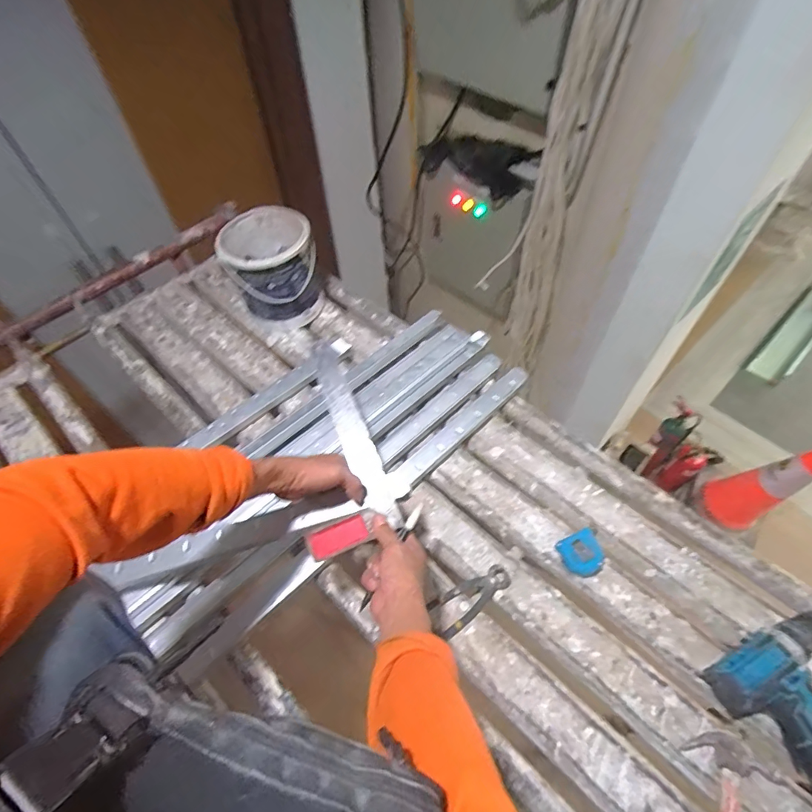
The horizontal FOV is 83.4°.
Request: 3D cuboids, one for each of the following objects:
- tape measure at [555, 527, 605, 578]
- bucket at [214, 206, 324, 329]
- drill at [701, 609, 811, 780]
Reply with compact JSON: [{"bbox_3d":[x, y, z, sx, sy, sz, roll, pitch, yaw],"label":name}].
[{"bbox_3d":[0.269,0.227,0.700,0.060,0.040,0.063,-16,55,-10],"label":"tape measure"},{"bbox_3d":[-0.288,-0.299,1.018,0.187,0.196,0.187,-1,54,1],"label":"bucket"},{"bbox_3d":[0.530,0.374,0.556,0.226,0.086,0.210,-21,57,-12],"label":"drill"}]

